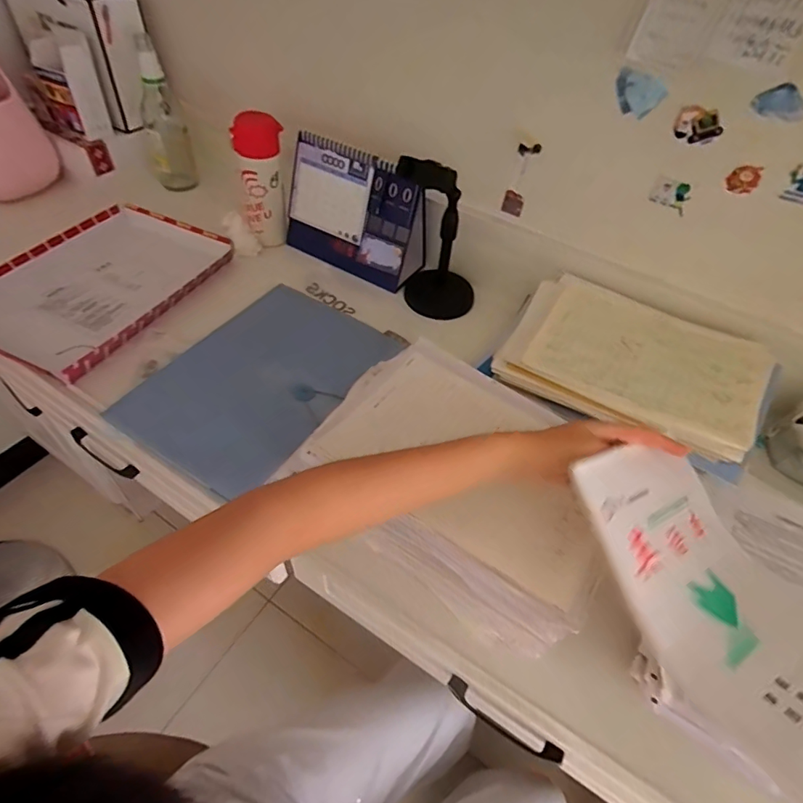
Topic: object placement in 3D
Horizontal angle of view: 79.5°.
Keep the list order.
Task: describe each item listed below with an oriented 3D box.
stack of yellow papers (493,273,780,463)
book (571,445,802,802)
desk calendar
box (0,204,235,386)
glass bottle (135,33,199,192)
[{"bbox_3d":[0.286,-0.054,0.606,0.297,0.048,0.204,29,53,18],"label":"stack of yellow papers"},{"bbox_3d":[0.248,0.138,0.368,0.166,0.075,0.231,-22,56,-22],"label":"book"},{"bbox_3d":[-0.072,-0.302,0.772,0.214,0.174,0.101,29,53,18],"label":"desk calendar"},{"bbox_3d":[-0.450,-0.181,0.717,0.241,0.030,0.337,23,52,13],"label":"box"},{"bbox_3d":[-0.415,-0.486,0.842,0.068,0.221,0.071,-18,54,-20],"label":"glass bottle"}]

